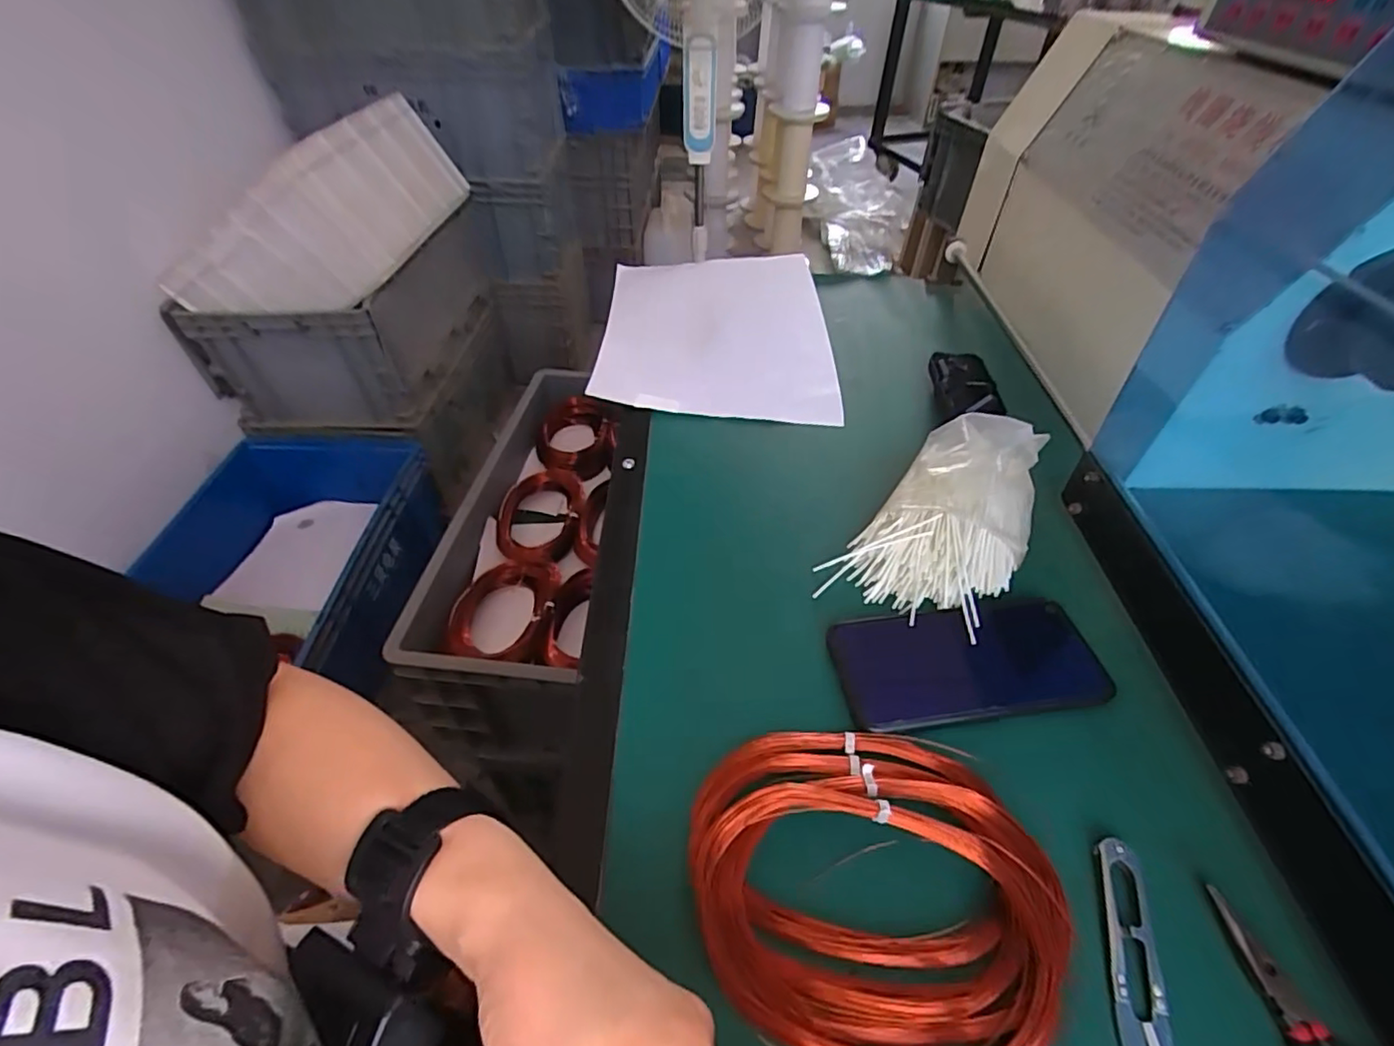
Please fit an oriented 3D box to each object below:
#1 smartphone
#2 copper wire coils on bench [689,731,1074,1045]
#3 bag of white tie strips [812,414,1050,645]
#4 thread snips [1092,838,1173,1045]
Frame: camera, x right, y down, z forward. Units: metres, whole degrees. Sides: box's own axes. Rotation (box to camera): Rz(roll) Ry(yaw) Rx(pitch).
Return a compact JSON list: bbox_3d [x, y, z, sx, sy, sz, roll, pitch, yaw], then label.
[{"bbox_3d":[0.169,0.087,0.381,0.163,0.008,0.075,-6,46,-6],"label":"smartphone"},{"bbox_3d":[0.084,0.170,0.291,0.170,0.025,0.148,5,46,4],"label":"copper wire coils on bench"},{"bbox_3d":[0.198,-0.010,0.459,0.110,0.044,0.223,31,53,27],"label":"bag of white tie strips"},{"bbox_3d":[0.201,0.202,0.278,0.022,0.008,0.103,13,47,12],"label":"thread snips"}]

